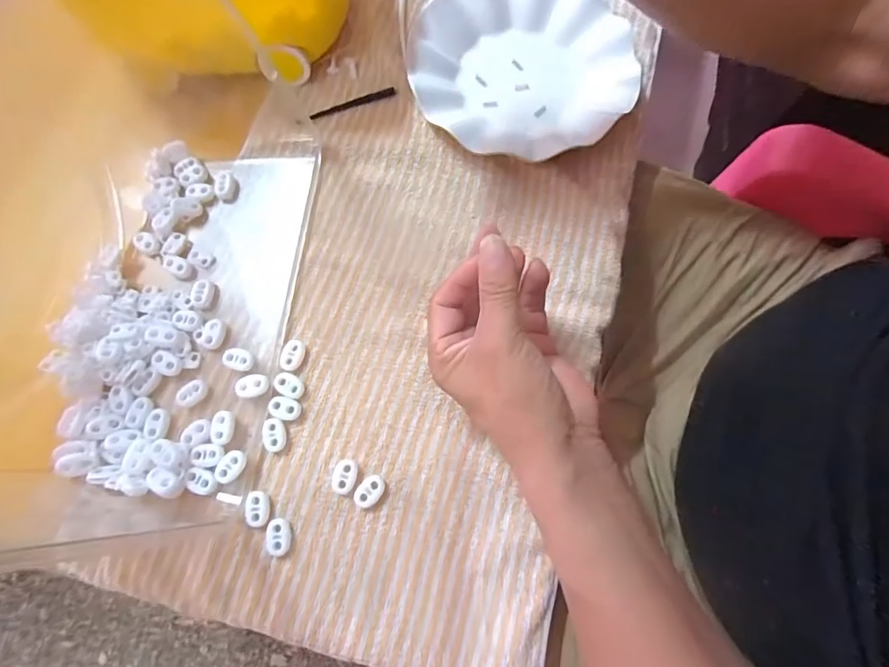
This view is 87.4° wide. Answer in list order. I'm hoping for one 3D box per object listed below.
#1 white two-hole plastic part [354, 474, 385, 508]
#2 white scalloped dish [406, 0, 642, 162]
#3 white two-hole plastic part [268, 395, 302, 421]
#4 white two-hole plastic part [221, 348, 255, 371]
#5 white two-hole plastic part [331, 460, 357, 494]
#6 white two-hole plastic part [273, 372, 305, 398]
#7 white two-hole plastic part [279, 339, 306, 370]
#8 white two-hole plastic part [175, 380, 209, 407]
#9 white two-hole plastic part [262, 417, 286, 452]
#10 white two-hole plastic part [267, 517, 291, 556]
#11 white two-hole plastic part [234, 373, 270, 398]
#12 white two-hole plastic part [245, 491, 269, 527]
[{"bbox_3d":[-0.050,0.105,0.310,0.017,0.005,0.022,35,77,11],"label":"white two-hole plastic part"},{"bbox_3d":[0.063,-0.227,0.390,0.178,0.021,0.172,0,73,1],"label":"white scalloped dish"},{"bbox_3d":[-0.112,0.052,0.325,0.022,0.004,0.015,15,74,5],"label":"white two-hole plastic part"},{"bbox_3d":[-0.145,0.019,0.330,0.023,0.009,0.015,17,74,6],"label":"white two-hole plastic part"},{"bbox_3d":[-0.067,0.096,0.312,0.016,0.004,0.021,12,74,4],"label":"white two-hole plastic part"},{"bbox_3d":[-0.110,0.036,0.328,0.022,0.004,0.015,24,75,8],"label":"white two-hole plastic part"},{"bbox_3d":[-0.109,0.015,0.334,0.015,0.004,0.022,18,74,6],"label":"white two-hole plastic part"},{"bbox_3d":[-0.176,0.042,0.324,0.021,0.007,0.014,-39,77,-10],"label":"white two-hole plastic part"},{"bbox_3d":[-0.117,0.070,0.320,0.015,0.004,0.023,-15,74,-3],"label":"white two-hole plastic part"},{"bbox_3d":[-0.108,0.132,0.302,0.015,0.006,0.022,-15,74,-4],"label":"white two-hole plastic part"},{"bbox_3d":[-0.133,0.037,0.324,0.023,0.009,0.015,-10,73,-2],"label":"white two-hole plastic part"},{"bbox_3d":[-0.123,0.115,0.306,0.014,0.005,0.022,-11,73,-2],"label":"white two-hole plastic part"}]

